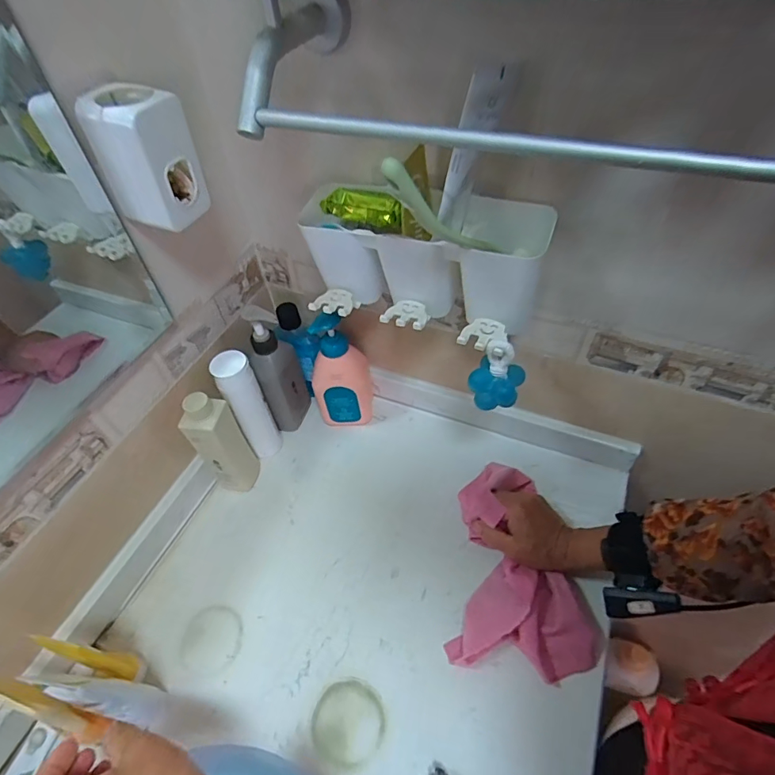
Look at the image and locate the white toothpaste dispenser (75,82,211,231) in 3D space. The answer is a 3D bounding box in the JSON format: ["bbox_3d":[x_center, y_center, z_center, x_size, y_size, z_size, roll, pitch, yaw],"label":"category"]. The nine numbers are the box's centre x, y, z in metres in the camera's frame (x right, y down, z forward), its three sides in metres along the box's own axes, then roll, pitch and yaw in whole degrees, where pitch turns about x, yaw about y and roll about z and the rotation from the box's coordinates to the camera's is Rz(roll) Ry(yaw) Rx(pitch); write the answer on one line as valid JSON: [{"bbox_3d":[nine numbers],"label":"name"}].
[{"bbox_3d":[-0.210,-0.202,0.410,0.068,0.098,0.054,13,52,13],"label":"white toothpaste dispenser"}]

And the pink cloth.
[{"bbox_3d":[0.158,0.193,0.546,0.150,0.066,0.239,6,50,7],"label":"pink cloth"}]

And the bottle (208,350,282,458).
[{"bbox_3d":[-0.185,0.034,0.633,0.052,0.181,0.058,-25,53,-17],"label":"bottle"}]

